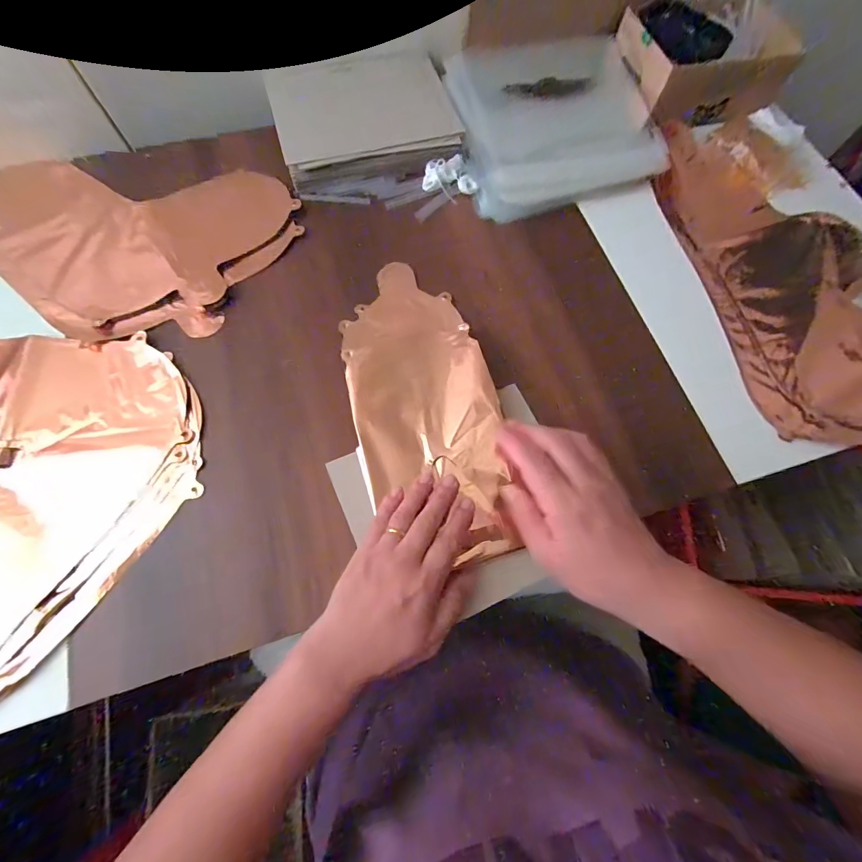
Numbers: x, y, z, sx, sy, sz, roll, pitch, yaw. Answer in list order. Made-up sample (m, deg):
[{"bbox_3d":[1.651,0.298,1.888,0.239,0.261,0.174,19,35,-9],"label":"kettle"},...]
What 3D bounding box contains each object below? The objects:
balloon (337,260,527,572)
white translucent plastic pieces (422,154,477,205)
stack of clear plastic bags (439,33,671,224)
[{"bbox_3d":[-0.008,-0.031,0.357,0.127,0.018,0.293,-18,71,-7],"label":"balloon"},{"bbox_3d":[0.020,-0.290,0.447,0.058,0.013,0.048,-4,72,-3],"label":"white translucent plastic pieces"},{"bbox_3d":[0.137,-0.366,0.458,0.225,0.047,0.223,-16,73,-7],"label":"stack of clear plastic bags"}]

